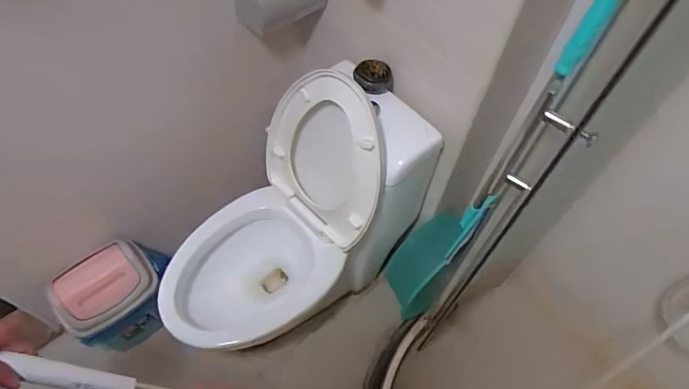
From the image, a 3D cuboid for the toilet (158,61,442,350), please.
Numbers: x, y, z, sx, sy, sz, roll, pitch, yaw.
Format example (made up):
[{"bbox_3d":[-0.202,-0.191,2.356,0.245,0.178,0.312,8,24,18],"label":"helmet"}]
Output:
[{"bbox_3d":[-0.163,0.089,1.219,0.739,0.725,0.380,-35,65,-23],"label":"toilet"}]

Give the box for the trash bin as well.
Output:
[{"bbox_3d":[-0.645,0.278,1.280,0.293,0.270,0.204,-34,65,-22],"label":"trash bin"}]

